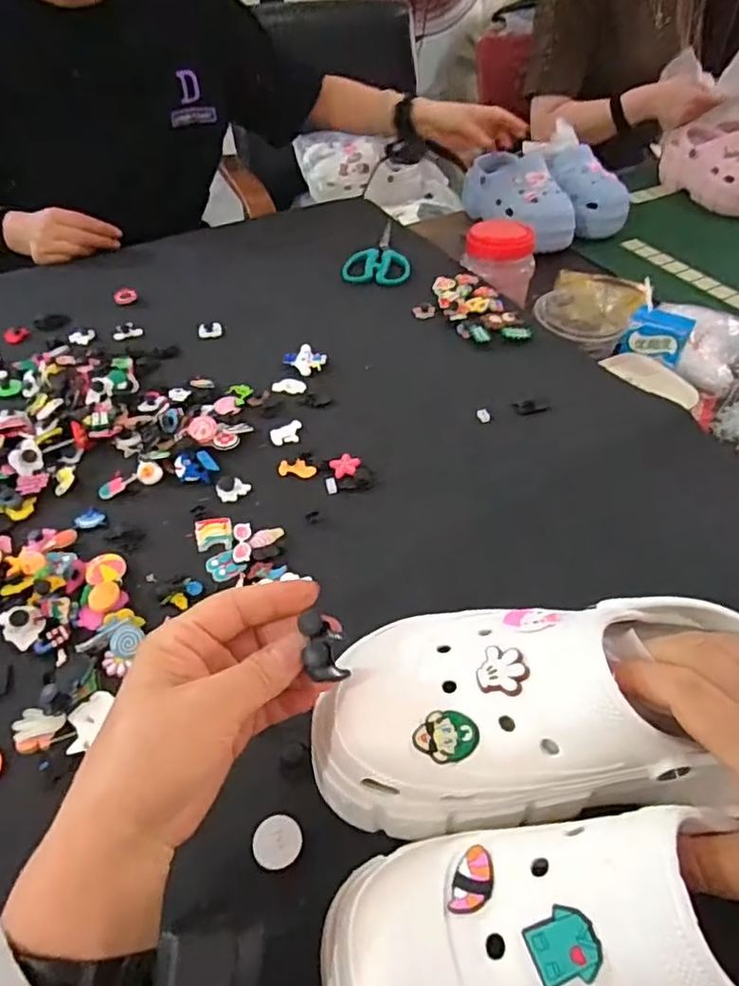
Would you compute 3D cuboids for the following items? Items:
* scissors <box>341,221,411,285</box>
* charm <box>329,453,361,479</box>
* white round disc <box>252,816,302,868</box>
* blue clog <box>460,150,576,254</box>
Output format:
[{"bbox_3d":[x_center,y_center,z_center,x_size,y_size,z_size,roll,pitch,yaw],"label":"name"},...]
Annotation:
[{"bbox_3d":[0.014,-0.319,0.806,0.084,0.007,0.159,4,46,4],"label":"scissors"},{"bbox_3d":[-0.020,-0.023,0.521,0.026,0.007,0.023,-8,46,-8],"label":"charm"},{"bbox_3d":[-0.048,0.184,0.322,0.025,0.004,0.025,0,46,0],"label":"white round disc"},{"bbox_3d":[0.263,-0.540,1.102,0.115,0.106,0.255,-11,47,-11],"label":"blue clog"}]

